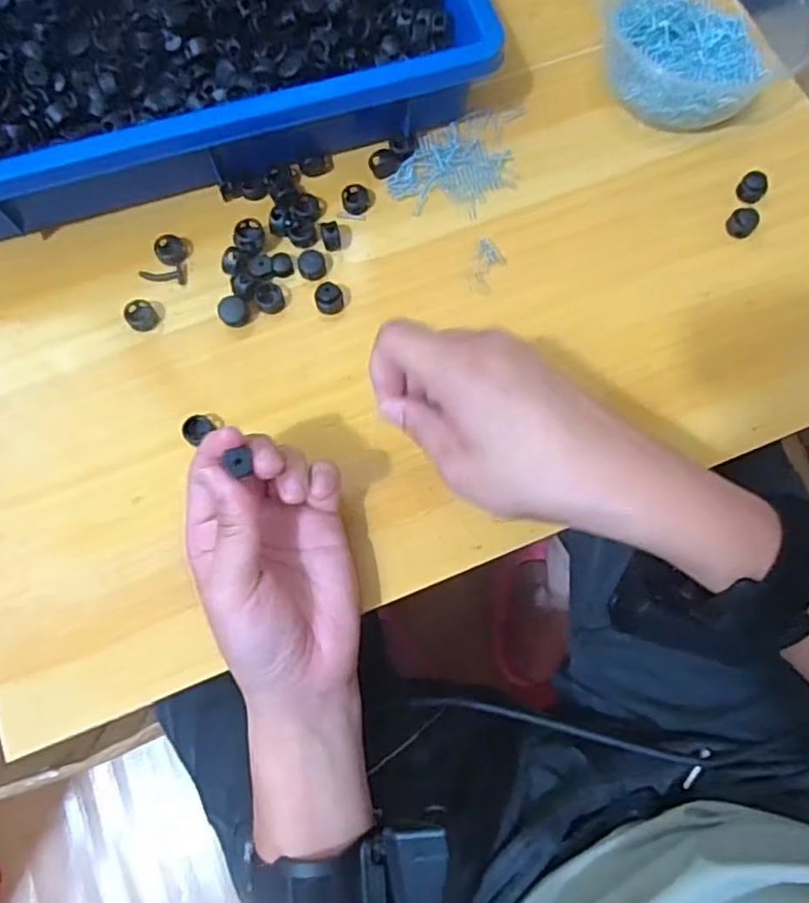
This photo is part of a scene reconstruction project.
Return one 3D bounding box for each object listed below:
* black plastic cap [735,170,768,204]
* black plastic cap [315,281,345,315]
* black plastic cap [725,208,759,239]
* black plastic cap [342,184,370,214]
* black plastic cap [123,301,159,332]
[{"bbox_3d":[0.224,-0.170,0.424,0.016,0.012,0.019,40,76,9],"label":"black plastic cap"},{"bbox_3d":[-0.045,-0.093,0.399,0.016,0.015,0.015,0,74,-2],"label":"black plastic cap"},{"bbox_3d":[0.214,-0.145,0.418,0.017,0.016,0.016,0,74,-2],"label":"black plastic cap"},{"bbox_3d":[-0.031,-0.162,0.421,0.016,0.006,0.019,22,74,5],"label":"black plastic cap"},{"bbox_3d":[-0.158,-0.082,0.396,0.018,0.007,0.018,0,74,-2],"label":"black plastic cap"}]

